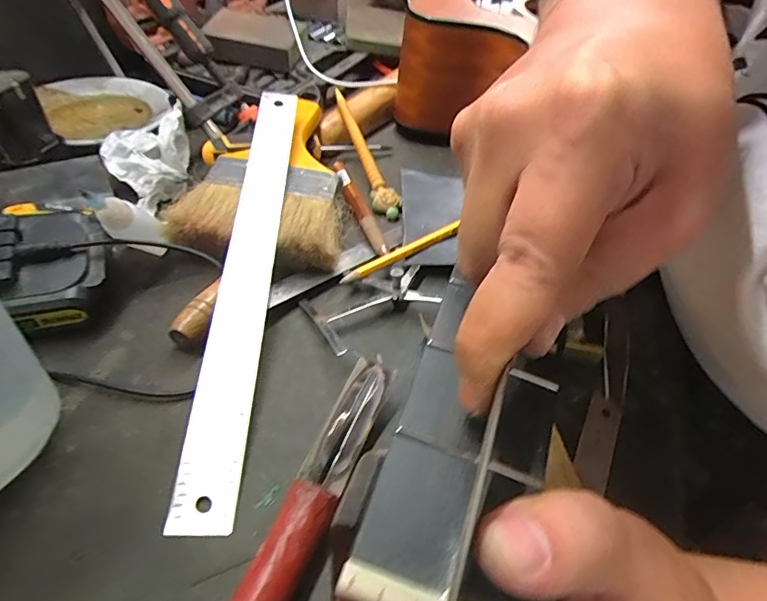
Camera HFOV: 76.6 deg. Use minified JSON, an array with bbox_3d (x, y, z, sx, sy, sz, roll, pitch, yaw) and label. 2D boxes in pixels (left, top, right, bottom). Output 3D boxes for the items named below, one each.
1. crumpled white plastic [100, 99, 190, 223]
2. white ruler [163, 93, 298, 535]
[{"bbox_3d":[-0.191,-0.121,0.393,0.061,0.049,0.097,1,47,-7],"label":"crumpled white plastic"},{"bbox_3d":[-0.084,-0.028,0.308,0.030,0.007,0.322,7,55,-11],"label":"white ruler"}]

